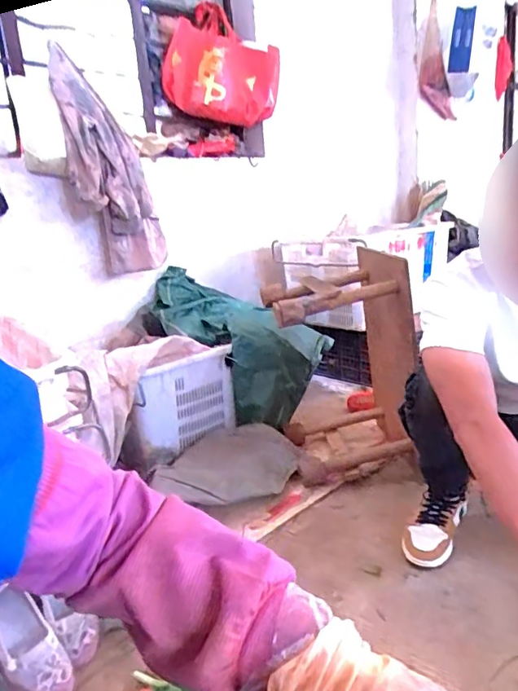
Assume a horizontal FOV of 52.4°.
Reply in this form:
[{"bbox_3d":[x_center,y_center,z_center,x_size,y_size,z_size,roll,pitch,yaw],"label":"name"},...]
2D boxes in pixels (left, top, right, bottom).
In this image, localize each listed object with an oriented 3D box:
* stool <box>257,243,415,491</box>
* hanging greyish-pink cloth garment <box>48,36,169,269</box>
[{"bbox_3d":[0.236,0.055,1.503,0.369,0.587,0.437,-4,15,8],"label":"stool"},{"bbox_3d":[-0.436,-0.521,1.551,0.223,0.595,0.168,-8,15,-7],"label":"hanging greyish-pink cloth garment"}]

